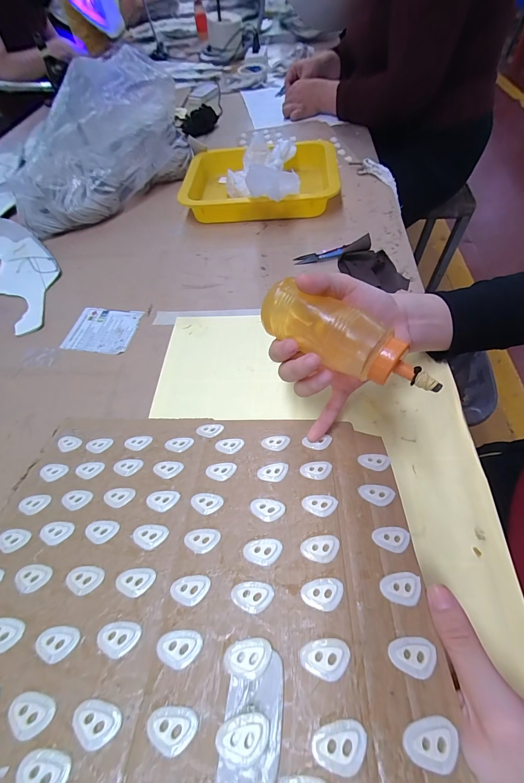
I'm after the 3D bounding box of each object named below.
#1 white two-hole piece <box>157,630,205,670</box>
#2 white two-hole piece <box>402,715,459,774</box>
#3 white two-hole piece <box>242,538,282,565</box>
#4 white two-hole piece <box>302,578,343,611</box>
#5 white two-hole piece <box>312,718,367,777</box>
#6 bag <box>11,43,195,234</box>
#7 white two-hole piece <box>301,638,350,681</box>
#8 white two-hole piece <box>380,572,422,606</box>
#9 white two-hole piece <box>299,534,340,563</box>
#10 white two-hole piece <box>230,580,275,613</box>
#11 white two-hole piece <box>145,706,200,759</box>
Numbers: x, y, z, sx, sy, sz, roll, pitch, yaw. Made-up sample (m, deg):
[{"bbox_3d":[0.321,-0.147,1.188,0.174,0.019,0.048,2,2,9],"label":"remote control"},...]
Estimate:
[{"bbox_3d":[-0.048,0.149,0.178,0.027,0.004,0.016,-4,57,3],"label":"white two-hole piece"},{"bbox_3d":[0.081,0.166,0.144,0.026,0.004,0.017,-5,44,-2],"label":"white two-hole piece"},{"bbox_3d":[0.000,0.110,0.211,0.026,0.004,0.017,4,50,7],"label":"white two-hole piece"},{"bbox_3d":[0.038,0.127,0.191,0.026,0.004,0.017,-7,43,1],"label":"white two-hole piece"},{"bbox_3d":[0.037,0.169,0.146,0.026,0.005,0.016,-11,57,-2],"label":"white two-hole piece"},{"bbox_3d":[-0.283,-0.412,0.512,0.305,0.166,0.124,-37,63,-17],"label":"bag"},{"bbox_3d":[0.035,0.147,0.169,0.026,0.004,0.018,1,44,9],"label":"white two-hole piece"},{"bbox_3d":[0.087,0.123,0.192,0.026,0.004,0.018,-4,43,-1],"label":"white two-hole piece"},{"bbox_3d":[0.040,0.108,0.210,0.026,0.004,0.017,-9,45,-2],"label":"white two-hole piece"},{"bbox_3d":[-0.006,0.129,0.193,0.026,0.004,0.017,-1,44,2],"label":"white two-hole piece"},{"bbox_3d":[-0.046,0.170,0.154,0.026,0.004,0.016,-2,57,4],"label":"white two-hole piece"}]

